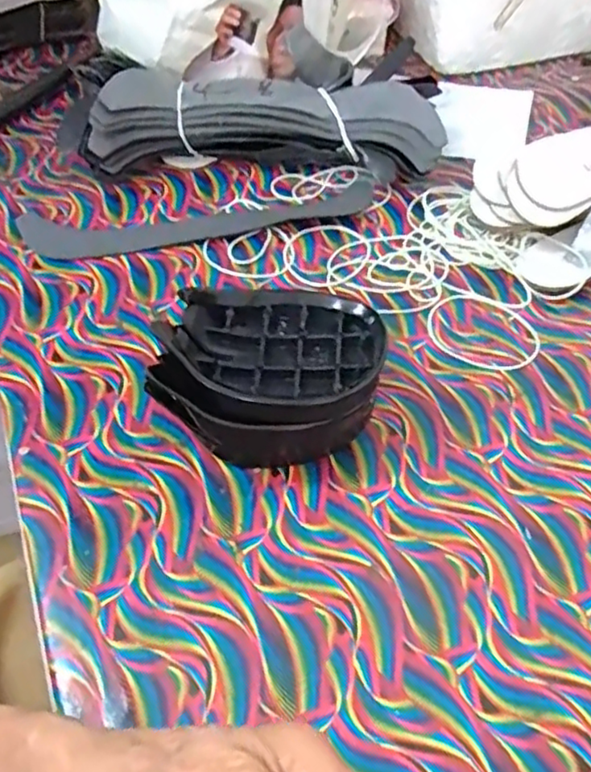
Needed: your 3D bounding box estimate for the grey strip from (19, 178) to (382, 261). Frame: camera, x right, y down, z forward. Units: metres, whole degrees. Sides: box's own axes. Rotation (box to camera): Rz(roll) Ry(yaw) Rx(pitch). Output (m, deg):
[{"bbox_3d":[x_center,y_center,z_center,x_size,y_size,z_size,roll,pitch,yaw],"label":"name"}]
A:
[{"bbox_3d":[-0.073,-0.140,0.525,0.297,0.004,0.056,-8,53,-8],"label":"grey strip"}]

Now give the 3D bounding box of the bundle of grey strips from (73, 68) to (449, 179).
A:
[{"bbox_3d":[-0.023,-0.226,0.556,0.297,0.065,0.095,0,52,-1],"label":"bundle of grey strips"}]

